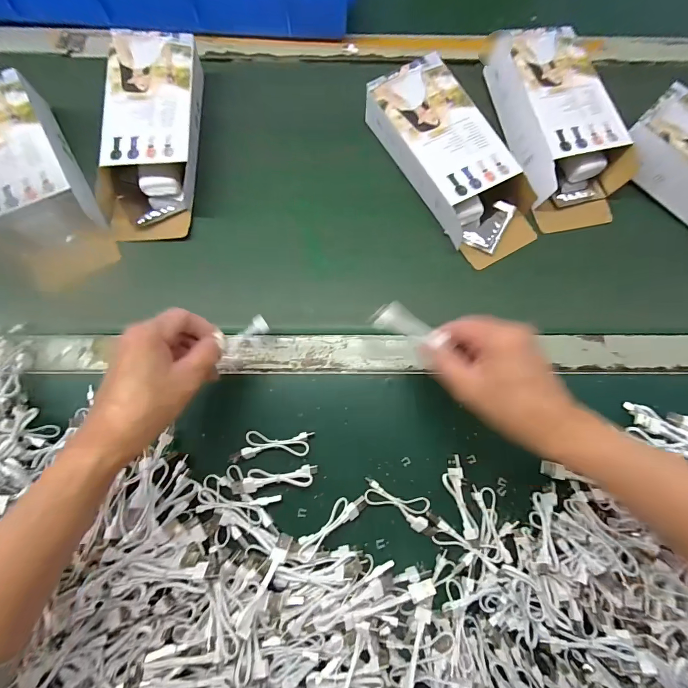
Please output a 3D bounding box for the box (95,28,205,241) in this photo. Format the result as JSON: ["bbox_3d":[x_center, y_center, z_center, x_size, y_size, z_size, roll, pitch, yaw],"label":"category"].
[{"bbox_3d":[-0.224,-0.250,0.427,0.110,0.051,0.254,2,78,-1],"label":"box"}]

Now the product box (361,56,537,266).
[{"bbox_3d":[0.129,-0.219,0.426,0.110,0.050,0.257,-31,80,-7],"label":"product box"}]

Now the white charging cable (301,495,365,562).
[{"bbox_3d":[-0.012,0.167,0.330,0.074,0.011,0.021,-36,81,-8],"label":"white charging cable"}]

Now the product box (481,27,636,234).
[{"bbox_3d":[0.266,-0.280,0.445,0.110,0.054,0.272,-12,78,-4],"label":"product box"}]

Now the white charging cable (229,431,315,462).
[{"bbox_3d":[-0.071,0.098,0.349,0.082,0.017,0.026,-4,78,-2],"label":"white charging cable"}]

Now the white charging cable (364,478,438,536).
[{"bbox_3d":[0.054,0.154,0.338,0.075,0.011,0.029,25,78,4],"label":"white charging cable"}]

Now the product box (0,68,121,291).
[{"bbox_3d":[-0.360,-0.186,0.404,0.100,0.050,0.251,-31,80,-7],"label":"product box"}]

